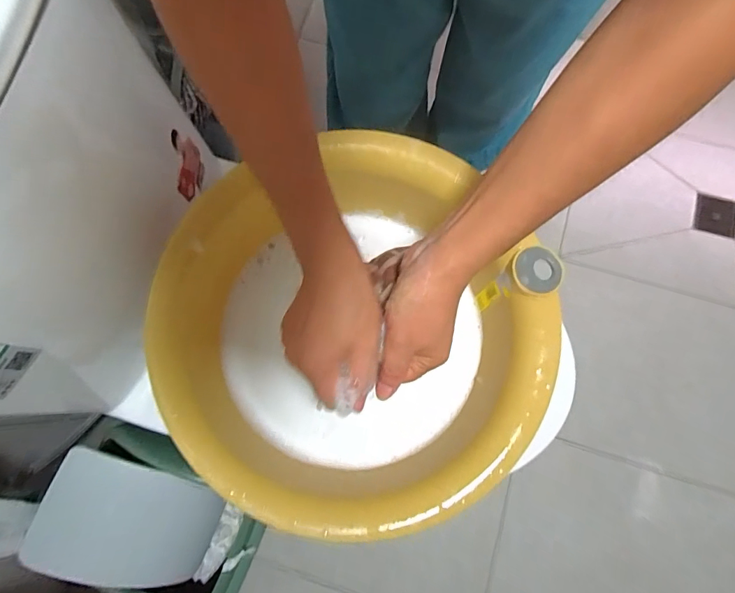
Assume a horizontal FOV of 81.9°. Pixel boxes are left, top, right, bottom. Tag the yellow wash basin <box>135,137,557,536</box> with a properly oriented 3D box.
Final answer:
[{"bbox_3d":[-0.011,0.030,0.425,0.346,0.110,0.357,0,76,2],"label":"yellow wash basin"}]

